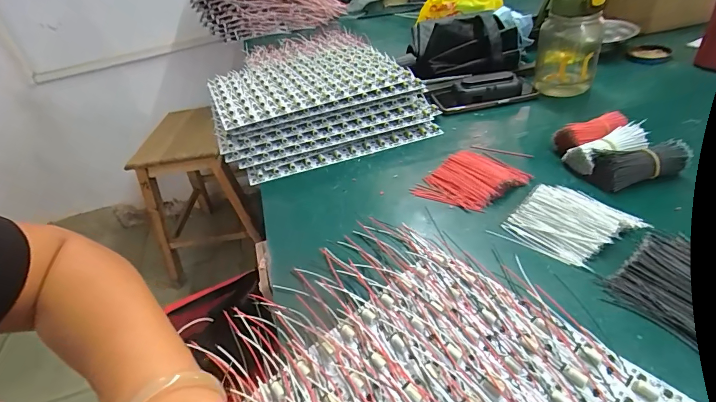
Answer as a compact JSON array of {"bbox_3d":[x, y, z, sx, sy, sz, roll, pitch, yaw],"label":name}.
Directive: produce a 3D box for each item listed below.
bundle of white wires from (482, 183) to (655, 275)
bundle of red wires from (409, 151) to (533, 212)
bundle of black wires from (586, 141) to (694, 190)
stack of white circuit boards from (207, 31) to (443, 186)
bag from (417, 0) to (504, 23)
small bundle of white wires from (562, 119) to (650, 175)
[{"bbox_3d":[0.207,0.022,0.377,0.107,0.020,0.084,23,47,32],"label":"bundle of white wires"},{"bbox_3d":[0.132,-0.026,0.457,0.109,0.020,0.090,-29,43,-25],"label":"bundle of red wires"},{"bbox_3d":[0.313,-0.043,0.428,0.093,0.036,0.042,-13,39,-7],"label":"bundle of black wires"},{"bbox_3d":[-0.068,-0.172,0.641,0.328,0.077,0.310,-16,39,-11],"label":"stack of white circuit boards"},{"bbox_3d":[0.228,-0.452,0.856,0.183,0.079,0.086,-3,38,15],"label":"bag"},{"bbox_3d":[0.297,-0.063,0.449,0.090,0.025,0.043,-24,39,1],"label":"small bundle of white wires"}]

